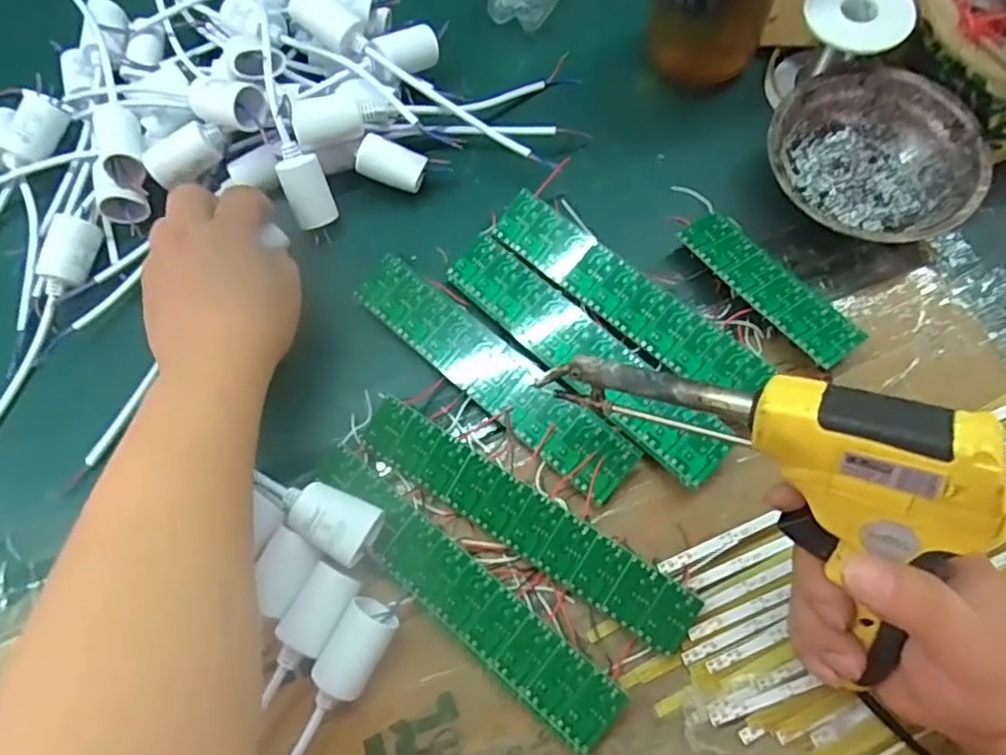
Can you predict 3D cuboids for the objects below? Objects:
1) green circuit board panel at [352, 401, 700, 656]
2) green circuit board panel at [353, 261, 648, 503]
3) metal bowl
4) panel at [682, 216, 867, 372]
[{"bbox_3d":[0.009,0.074,0.354,0.203,0.004,0.034,32,95,15],"label":"green circuit board panel"},{"bbox_3d":[-0.007,-0.004,0.390,0.198,0.015,0.039,41,77,16],"label":"green circuit board panel"},{"bbox_3d":[0.234,-0.139,0.417,0.125,0.040,0.123,-1,70,3],"label":"metal bowl"},{"bbox_3d":[0.162,-0.057,0.394,0.036,0.004,0.120,-33,67,-14],"label":"panel"}]

